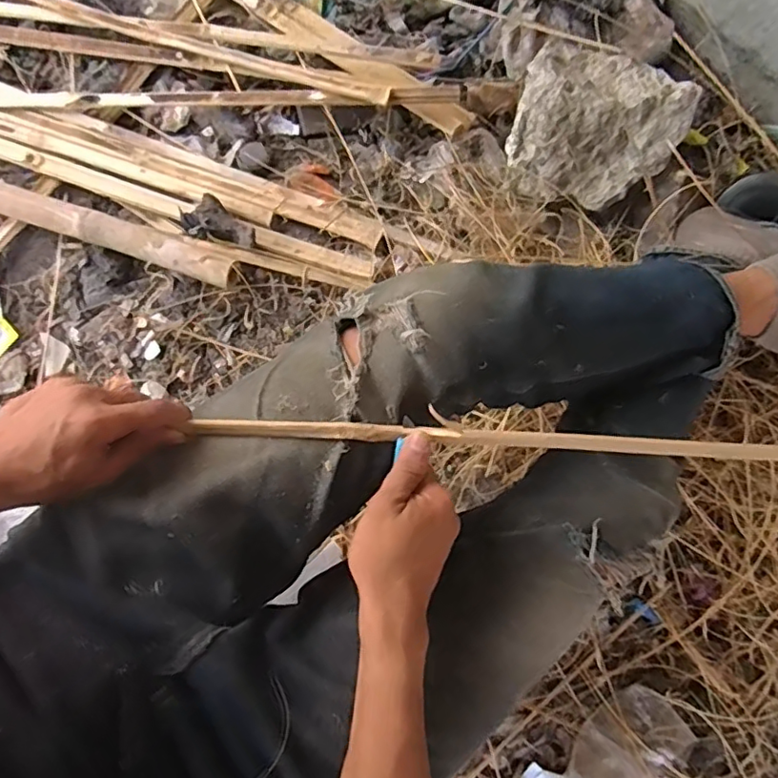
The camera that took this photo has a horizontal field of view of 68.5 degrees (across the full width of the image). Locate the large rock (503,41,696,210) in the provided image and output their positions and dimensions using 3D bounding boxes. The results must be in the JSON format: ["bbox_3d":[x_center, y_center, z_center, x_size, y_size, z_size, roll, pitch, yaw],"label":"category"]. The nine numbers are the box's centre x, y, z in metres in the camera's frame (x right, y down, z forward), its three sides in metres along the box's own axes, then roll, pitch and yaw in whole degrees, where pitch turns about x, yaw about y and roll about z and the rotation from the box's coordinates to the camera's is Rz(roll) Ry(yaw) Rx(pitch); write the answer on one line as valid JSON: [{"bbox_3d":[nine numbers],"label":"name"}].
[{"bbox_3d":[0.274,-0.349,0.764,0.209,0.083,0.199,0,79,0],"label":"large rock"}]

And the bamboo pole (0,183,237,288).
[{"bbox_3d":[-0.634,-0.291,0.769,0.893,0.039,0.051,17,80,3],"label":"bamboo pole"}]

